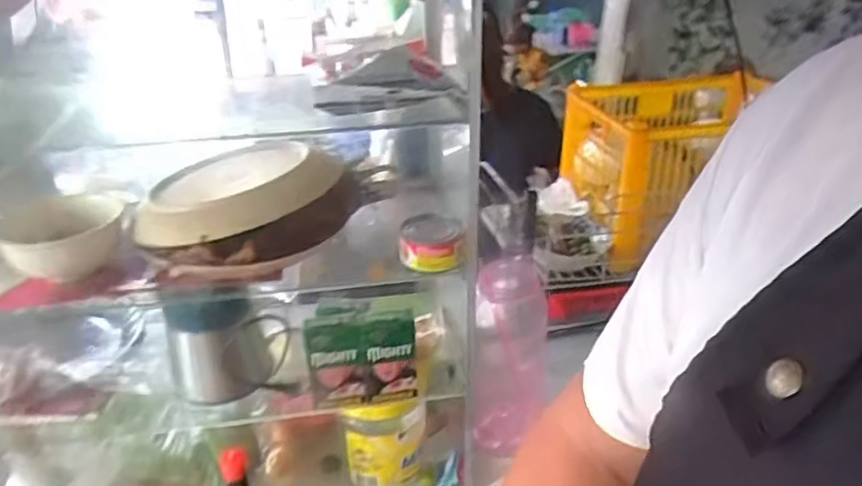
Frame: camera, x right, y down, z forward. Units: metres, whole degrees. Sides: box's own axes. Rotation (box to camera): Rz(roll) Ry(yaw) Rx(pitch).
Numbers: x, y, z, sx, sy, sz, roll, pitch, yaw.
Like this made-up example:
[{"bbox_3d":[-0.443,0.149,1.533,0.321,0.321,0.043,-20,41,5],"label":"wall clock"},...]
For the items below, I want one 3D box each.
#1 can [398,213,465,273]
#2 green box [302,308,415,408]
[{"bbox_3d":[0.000,0.000,0.625,0.061,0.038,0.060,0,29,-2],"label":"can"},{"bbox_3d":[-0.072,0.116,0.662,0.109,0.103,0.030,-4,29,-10],"label":"green box"}]

